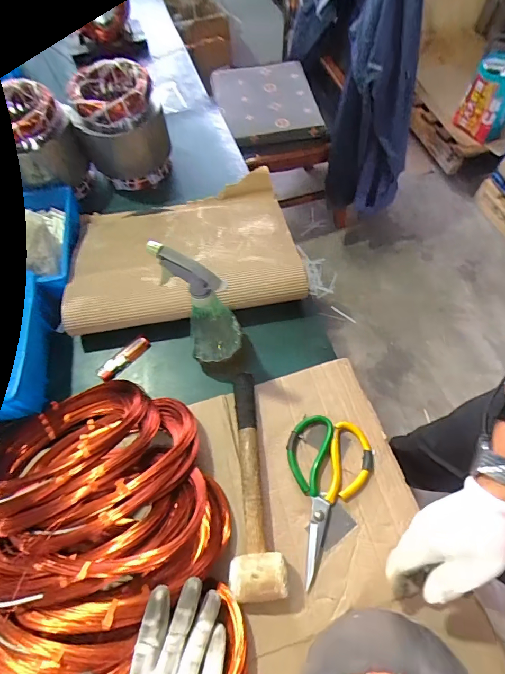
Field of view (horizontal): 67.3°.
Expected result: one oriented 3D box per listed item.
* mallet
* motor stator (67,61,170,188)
[{"bbox_3d":[-0.002,0.161,0.455,0.056,0.044,0.250,-5,63,0],"label":"mallet"},{"bbox_3d":[-0.222,-0.357,0.658,0.126,0.147,0.120,22,66,13],"label":"motor stator"}]

